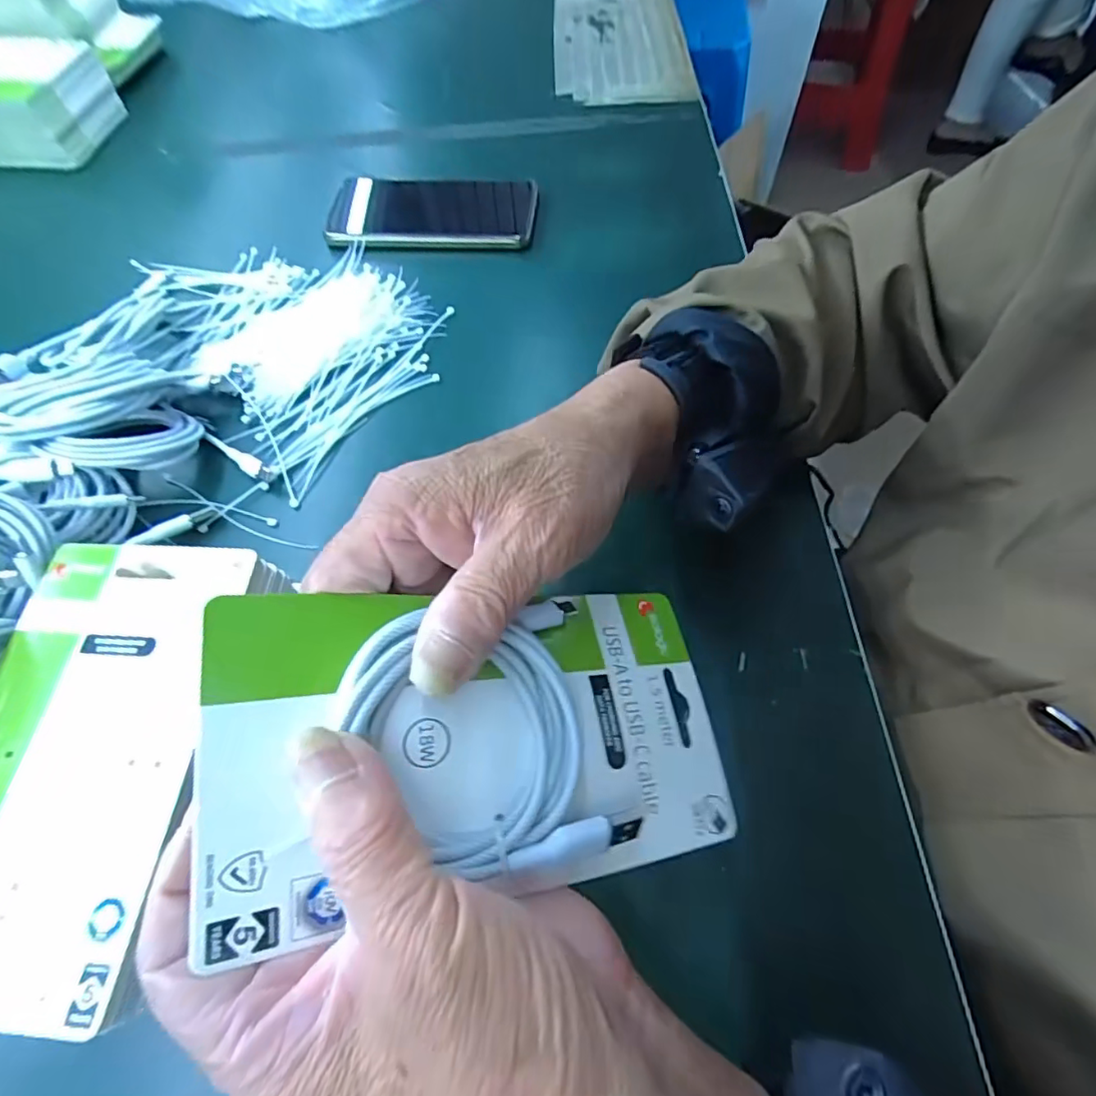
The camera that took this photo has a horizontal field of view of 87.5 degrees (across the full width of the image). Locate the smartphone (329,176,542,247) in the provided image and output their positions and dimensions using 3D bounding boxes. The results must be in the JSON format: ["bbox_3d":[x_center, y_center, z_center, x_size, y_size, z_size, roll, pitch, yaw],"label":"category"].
[{"bbox_3d":[-0.096,-0.276,0.464,0.168,0.009,0.089,5,63,5],"label":"smartphone"}]

